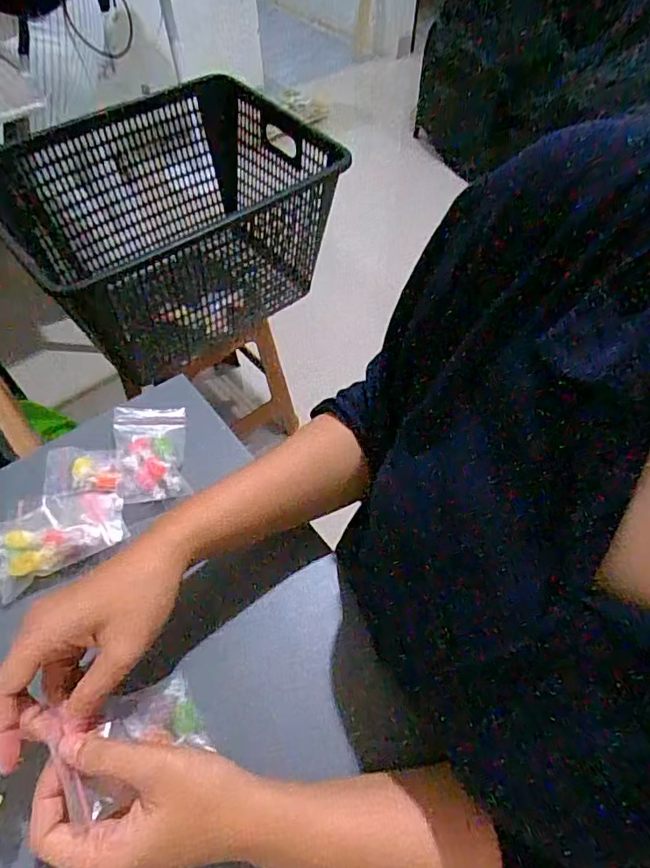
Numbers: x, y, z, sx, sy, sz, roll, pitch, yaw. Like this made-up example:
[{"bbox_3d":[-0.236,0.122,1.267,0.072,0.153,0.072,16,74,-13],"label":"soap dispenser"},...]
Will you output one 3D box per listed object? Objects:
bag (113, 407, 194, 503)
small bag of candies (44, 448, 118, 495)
[{"bbox_3d":[-0.143,0.014,0.434,0.054,0.018,0.091,-13,57,-9],"label":"bag"},{"bbox_3d":[-0.194,0.029,0.416,0.056,0.011,0.043,-6,56,-5],"label":"small bag of candies"}]

